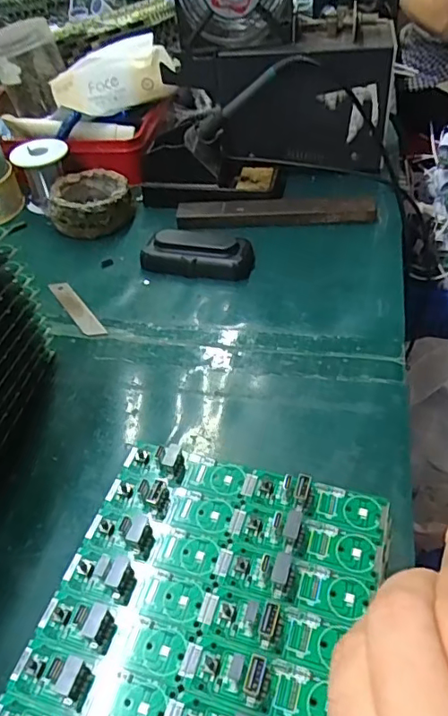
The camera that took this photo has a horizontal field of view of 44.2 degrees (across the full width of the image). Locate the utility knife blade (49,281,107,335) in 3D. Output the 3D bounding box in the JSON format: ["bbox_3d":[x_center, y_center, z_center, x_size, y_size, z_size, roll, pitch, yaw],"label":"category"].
[{"bbox_3d":[-0.138,-0.046,0.513,0.018,0.004,0.095,-28,48,-22],"label":"utility knife blade"}]

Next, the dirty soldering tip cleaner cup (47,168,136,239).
[{"bbox_3d":[-0.145,-0.172,0.611,0.085,0.040,0.076,-2,44,4],"label":"dirty soldering tip cleaner cup"}]

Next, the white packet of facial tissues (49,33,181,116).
[{"bbox_3d":[-0.133,-0.338,0.663,0.151,0.063,0.043,-12,45,9],"label":"white packet of facial tissues"}]

